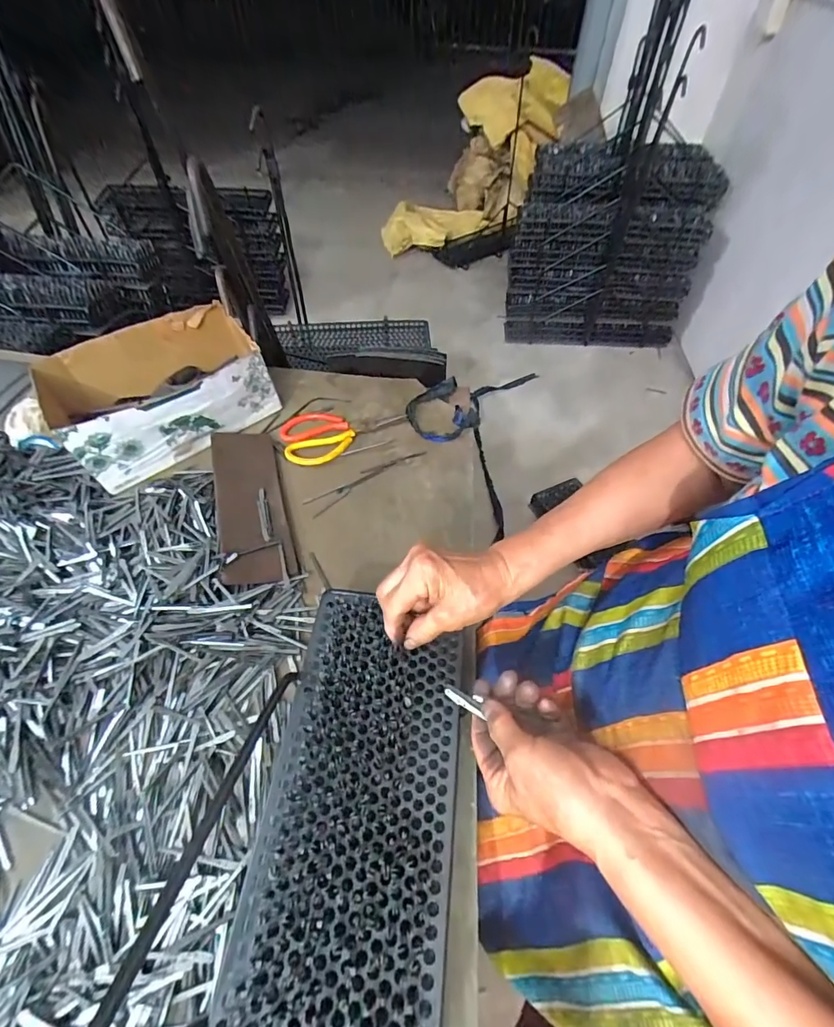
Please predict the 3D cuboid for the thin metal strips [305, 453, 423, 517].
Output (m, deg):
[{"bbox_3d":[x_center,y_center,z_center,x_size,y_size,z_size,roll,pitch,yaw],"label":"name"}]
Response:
[{"bbox_3d":[-0.074,-0.051,0.648,0.182,0.012,0.032,-30,59,-22],"label":"thin metal strips"}]

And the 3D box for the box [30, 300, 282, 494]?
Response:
[{"bbox_3d":[-0.386,-0.189,0.684,0.295,0.104,0.204,-28,58,-21],"label":"box"}]

